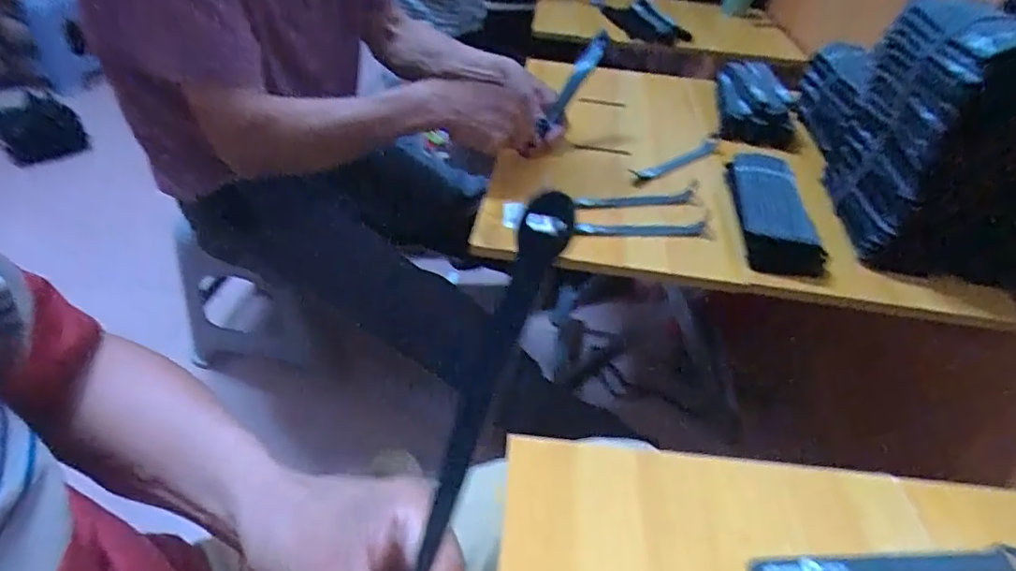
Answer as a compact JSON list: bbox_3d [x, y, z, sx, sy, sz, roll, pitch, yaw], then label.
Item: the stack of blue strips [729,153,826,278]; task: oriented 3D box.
[{"bbox_3d":[0.318,-0.104,0.683,0.085,0.033,0.214,7,41,4],"label":"stack of blue strips"}]

